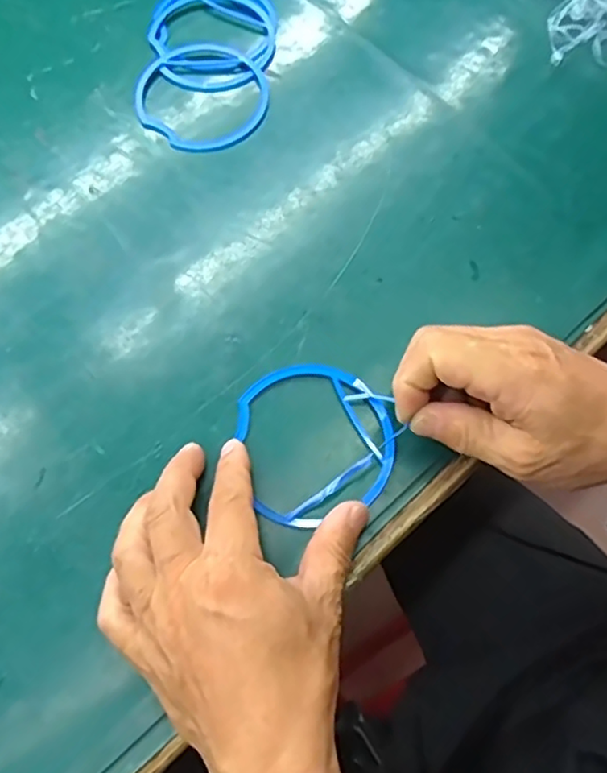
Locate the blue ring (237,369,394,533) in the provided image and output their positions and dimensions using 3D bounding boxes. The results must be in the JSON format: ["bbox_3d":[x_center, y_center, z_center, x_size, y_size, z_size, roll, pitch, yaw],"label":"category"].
[{"bbox_3d":[0.007,0.028,0.347,0.083,0.014,0.090,-1,66,2],"label":"blue ring"}]

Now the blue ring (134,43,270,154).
[{"bbox_3d":[-0.072,-0.211,0.446,0.100,0.004,0.093,0,69,0],"label":"blue ring"}]

